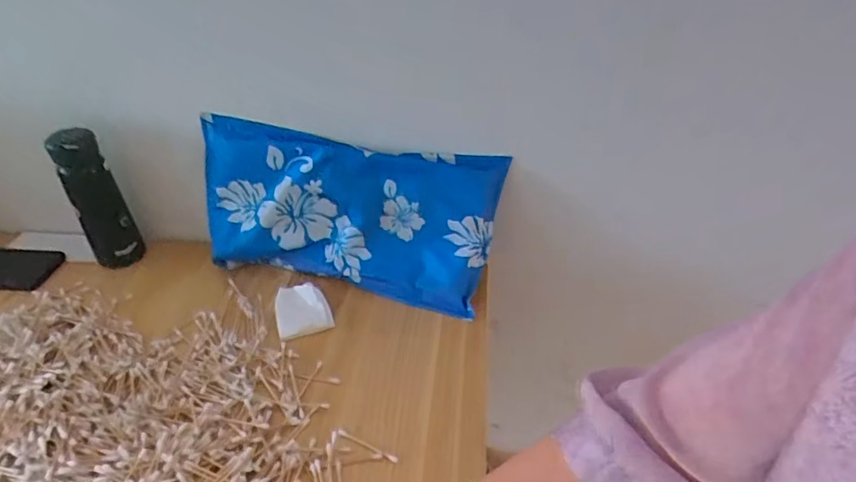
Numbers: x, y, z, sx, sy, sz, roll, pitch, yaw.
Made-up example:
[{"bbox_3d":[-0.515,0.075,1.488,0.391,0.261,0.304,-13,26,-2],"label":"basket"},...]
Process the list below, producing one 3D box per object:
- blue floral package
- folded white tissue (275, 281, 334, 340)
[{"bbox_3d":[-0.105,-0.031,0.650,0.372,0.194,0.047,9,17,5],"label":"blue floral package"},{"bbox_3d":[-0.155,0.080,0.648,0.064,0.018,0.074,-12,38,-14],"label":"folded white tissue"}]

